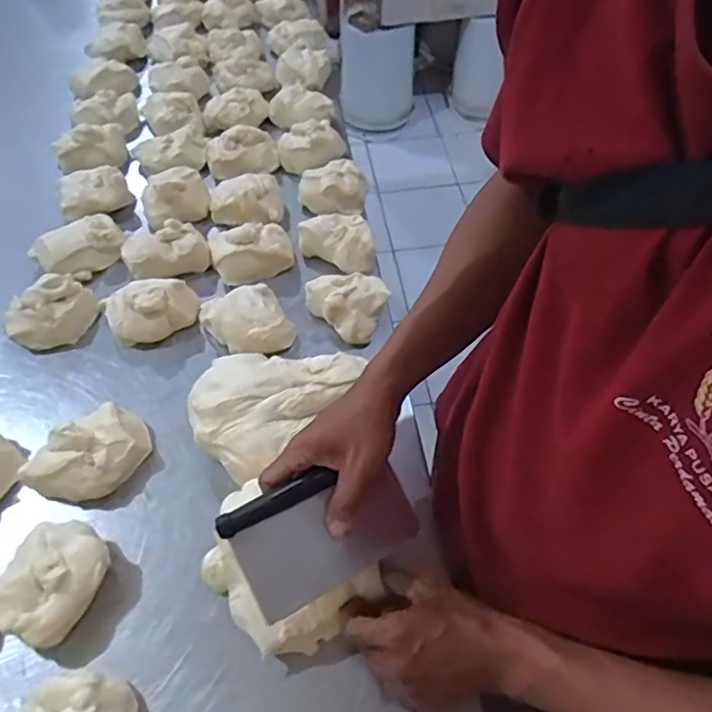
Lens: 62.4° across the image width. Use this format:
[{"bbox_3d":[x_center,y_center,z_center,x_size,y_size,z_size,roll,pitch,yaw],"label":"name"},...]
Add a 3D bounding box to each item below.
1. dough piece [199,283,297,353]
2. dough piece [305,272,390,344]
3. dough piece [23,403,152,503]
[{"bbox_3d":[-0.135,-0.043,0.725,0.094,0.040,0.101,-27,59,-16],"label":"dough piece"},{"bbox_3d":[-0.006,-0.068,0.735,0.088,0.046,0.100,-29,60,-18],"label":"dough piece"},{"bbox_3d":[-0.283,0.104,0.619,0.126,0.056,0.086,-34,61,-20],"label":"dough piece"}]

